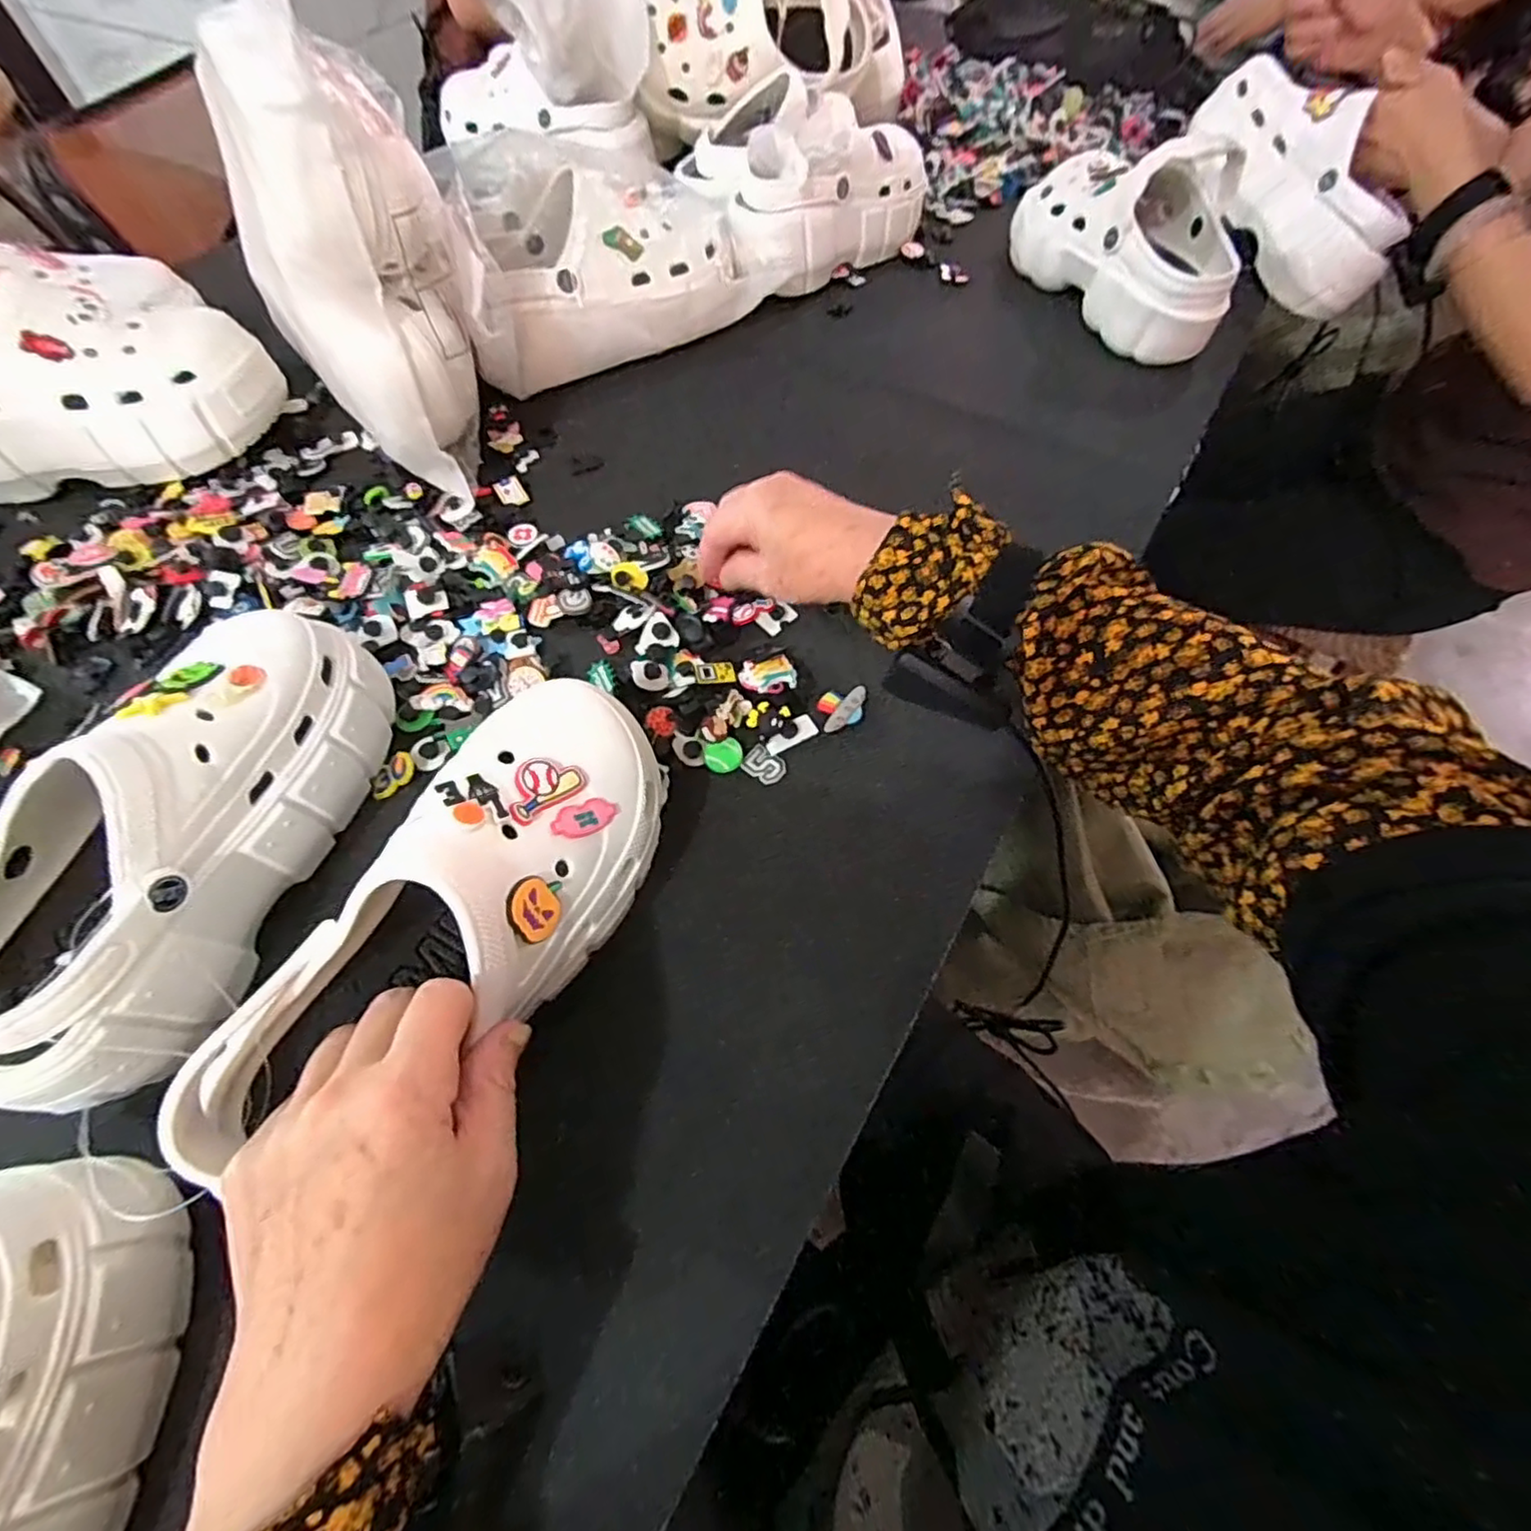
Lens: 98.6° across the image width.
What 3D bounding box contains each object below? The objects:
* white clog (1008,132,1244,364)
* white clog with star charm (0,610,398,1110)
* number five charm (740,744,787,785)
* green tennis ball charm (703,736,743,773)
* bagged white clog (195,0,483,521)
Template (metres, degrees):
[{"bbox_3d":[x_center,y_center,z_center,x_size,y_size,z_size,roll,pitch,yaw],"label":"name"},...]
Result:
[{"bbox_3d":[0.344,-0.501,0.608,0.112,0.116,0.257,-17,63,-9],"label":"white clog"},{"bbox_3d":[-0.291,0.026,0.321,0.099,0.104,0.244,15,63,8],"label":"white clog with star charm"},{"bbox_3d":[0.000,0.000,0.404,0.025,0.004,0.020,33,67,17],"label":"number five charm"},{"bbox_3d":[-0.025,-0.006,0.401,0.023,0.007,0.019,-21,64,-11],"label":"green tennis ball charm"},{"bbox_3d":[-0.248,-0.296,0.423,0.112,0.250,0.106,-21,64,-11],"label":"bagged white clog"}]

